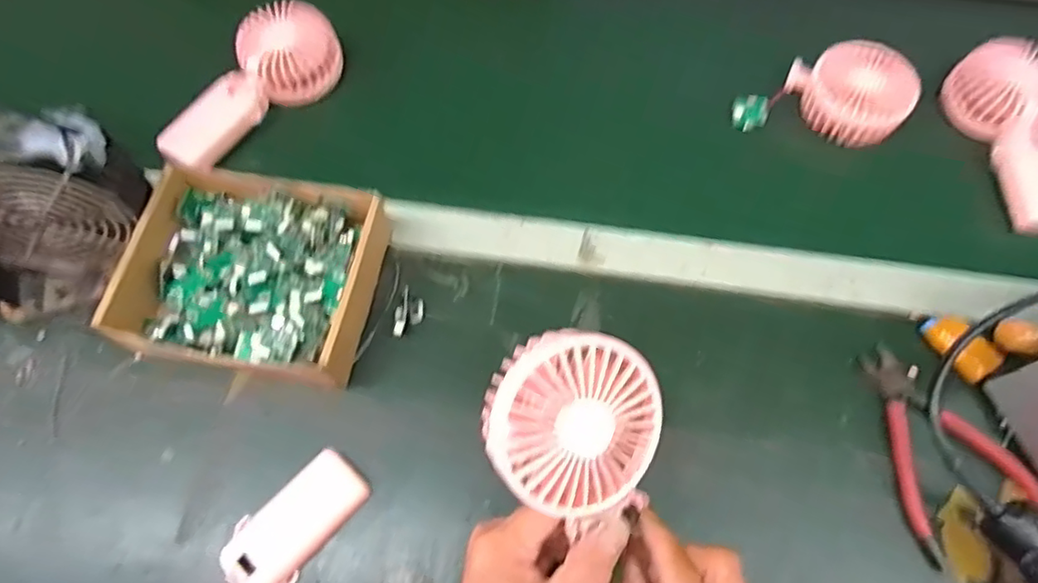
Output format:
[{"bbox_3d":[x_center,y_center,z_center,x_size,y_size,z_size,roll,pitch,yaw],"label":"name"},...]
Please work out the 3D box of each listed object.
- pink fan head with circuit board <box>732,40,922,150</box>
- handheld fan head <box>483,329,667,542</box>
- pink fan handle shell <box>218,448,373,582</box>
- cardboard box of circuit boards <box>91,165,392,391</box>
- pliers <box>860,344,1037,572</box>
[{"bbox_3d":[0.278,-0.184,0.553,0.143,0.049,0.079,13,64,5],"label":"pink fan head with circuit board"},{"bbox_3d":[0.028,0.068,0.315,0.097,0.040,0.097,-1,93,-18],"label":"handheld fan head"},{"bbox_3d":[-0.146,0.149,0.394,0.050,0.013,0.095,34,68,14],"label":"pink fan handle shell"},{"bbox_3d":[-0.193,-0.011,0.449,0.168,0.048,0.148,12,64,4],"label":"cardboard box of circuit boards"},{"bbox_3d":[0.295,0.107,0.433,0.099,0.008,0.140,-20,66,-11],"label":"pliers"}]

